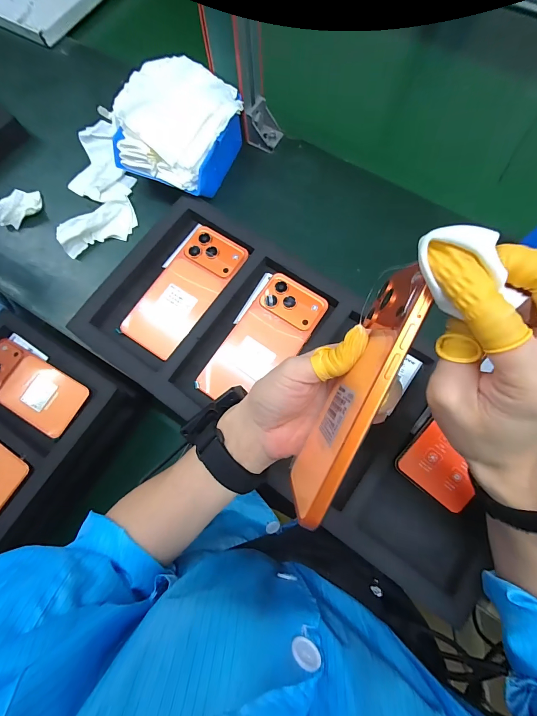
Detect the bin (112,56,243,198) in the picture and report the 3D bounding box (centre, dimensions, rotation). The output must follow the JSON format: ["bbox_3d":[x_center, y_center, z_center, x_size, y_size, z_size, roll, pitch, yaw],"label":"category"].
[{"bbox_3d":[-0.112,-0.279,0.412,0.131,0.080,0.131,25,77,8],"label":"bin"}]

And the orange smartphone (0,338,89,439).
[{"bbox_3d":[-0.334,0.041,0.459,0.163,0.016,0.074,29,77,9],"label":"orange smartphone"}]

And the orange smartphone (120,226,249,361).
[{"bbox_3d":[-0.098,-0.080,0.387,0.080,0.011,0.163,35,78,10],"label":"orange smartphone"}]

